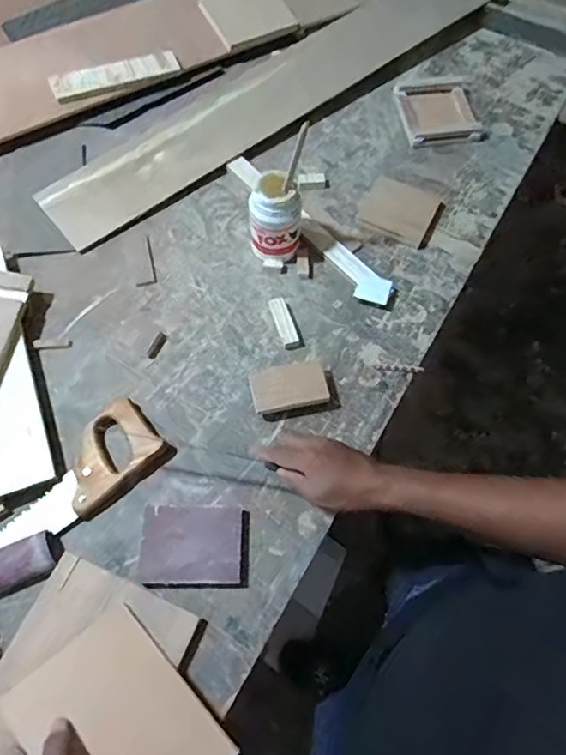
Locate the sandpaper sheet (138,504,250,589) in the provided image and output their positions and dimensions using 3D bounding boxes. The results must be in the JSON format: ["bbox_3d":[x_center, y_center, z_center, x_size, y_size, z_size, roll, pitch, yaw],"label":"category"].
[{"bbox_3d":[-0.110,0.212,0.654,0.132,0.011,0.096,3,69,-8],"label":"sandpaper sheet"}]

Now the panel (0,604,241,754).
[{"bbox_3d":[-0.168,0.364,0.544,0.202,0.012,0.150,43,50,18],"label":"panel"}]

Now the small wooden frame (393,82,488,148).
[{"bbox_3d":[0.303,-0.513,1.001,0.140,0.016,0.171,-8,66,-5],"label":"small wooden frame"}]

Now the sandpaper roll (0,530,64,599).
[{"bbox_3d":[-0.327,0.231,0.633,0.104,0.028,0.056,-22,68,-11],"label":"sandpaper roll"}]

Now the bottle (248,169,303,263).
[{"bbox_3d":[-0.012,-0.245,0.802,0.084,0.134,0.072,7,65,1],"label":"bottle"}]

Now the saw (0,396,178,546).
[{"bbox_3d":[-0.336,0.186,0.658,0.413,0.028,0.105,-38,72,-17],"label":"saw"}]

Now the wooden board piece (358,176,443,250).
[{"bbox_3d":[0.202,-0.286,0.887,0.131,0.010,0.116,28,68,11],"label":"wooden board piece"}]

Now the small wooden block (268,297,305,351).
[{"bbox_3d":[0.005,-0.082,0.791,0.030,0.017,0.088,-17,67,-9],"label":"small wooden block"}]

